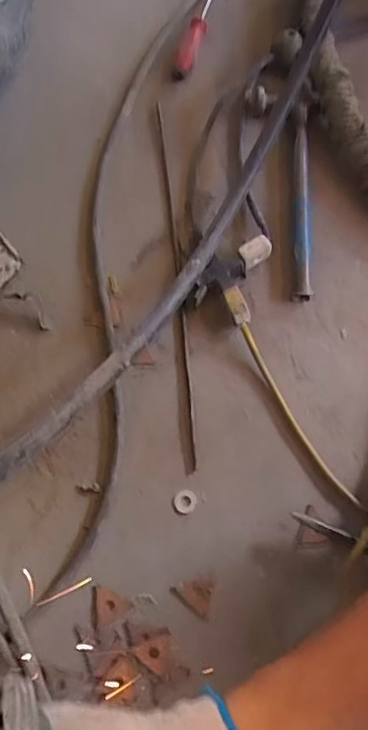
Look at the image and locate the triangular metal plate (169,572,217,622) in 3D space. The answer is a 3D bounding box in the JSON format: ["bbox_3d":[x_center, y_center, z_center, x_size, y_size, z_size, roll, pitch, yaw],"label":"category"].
[{"bbox_3d":[0.008,0.230,0.534,0.042,0.004,0.042,11,74,4],"label":"triangular metal plate"}]

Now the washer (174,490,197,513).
[{"bbox_3d":[0.002,0.146,0.563,0.023,0.004,0.023,-4,74,0],"label":"washer"}]

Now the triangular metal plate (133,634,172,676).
[{"bbox_3d":[-0.031,0.284,0.520,0.036,0.004,0.035,8,74,3],"label":"triangular metal plate"}]

